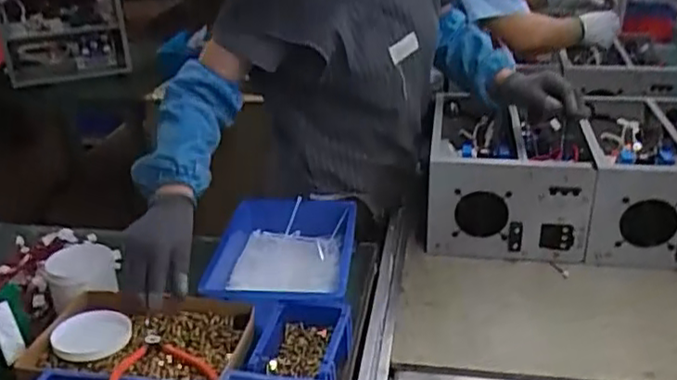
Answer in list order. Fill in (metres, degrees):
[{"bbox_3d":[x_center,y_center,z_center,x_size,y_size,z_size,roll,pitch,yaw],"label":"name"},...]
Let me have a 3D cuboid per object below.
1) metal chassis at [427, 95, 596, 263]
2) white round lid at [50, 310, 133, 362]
[{"bbox_3d":[0.312,-0.026,1.236,0.267,0.195,0.330,5,28,11],"label":"metal chassis"},{"bbox_3d":[-0.331,0.191,0.886,0.109,0.008,0.088,11,29,21],"label":"white round lid"}]

